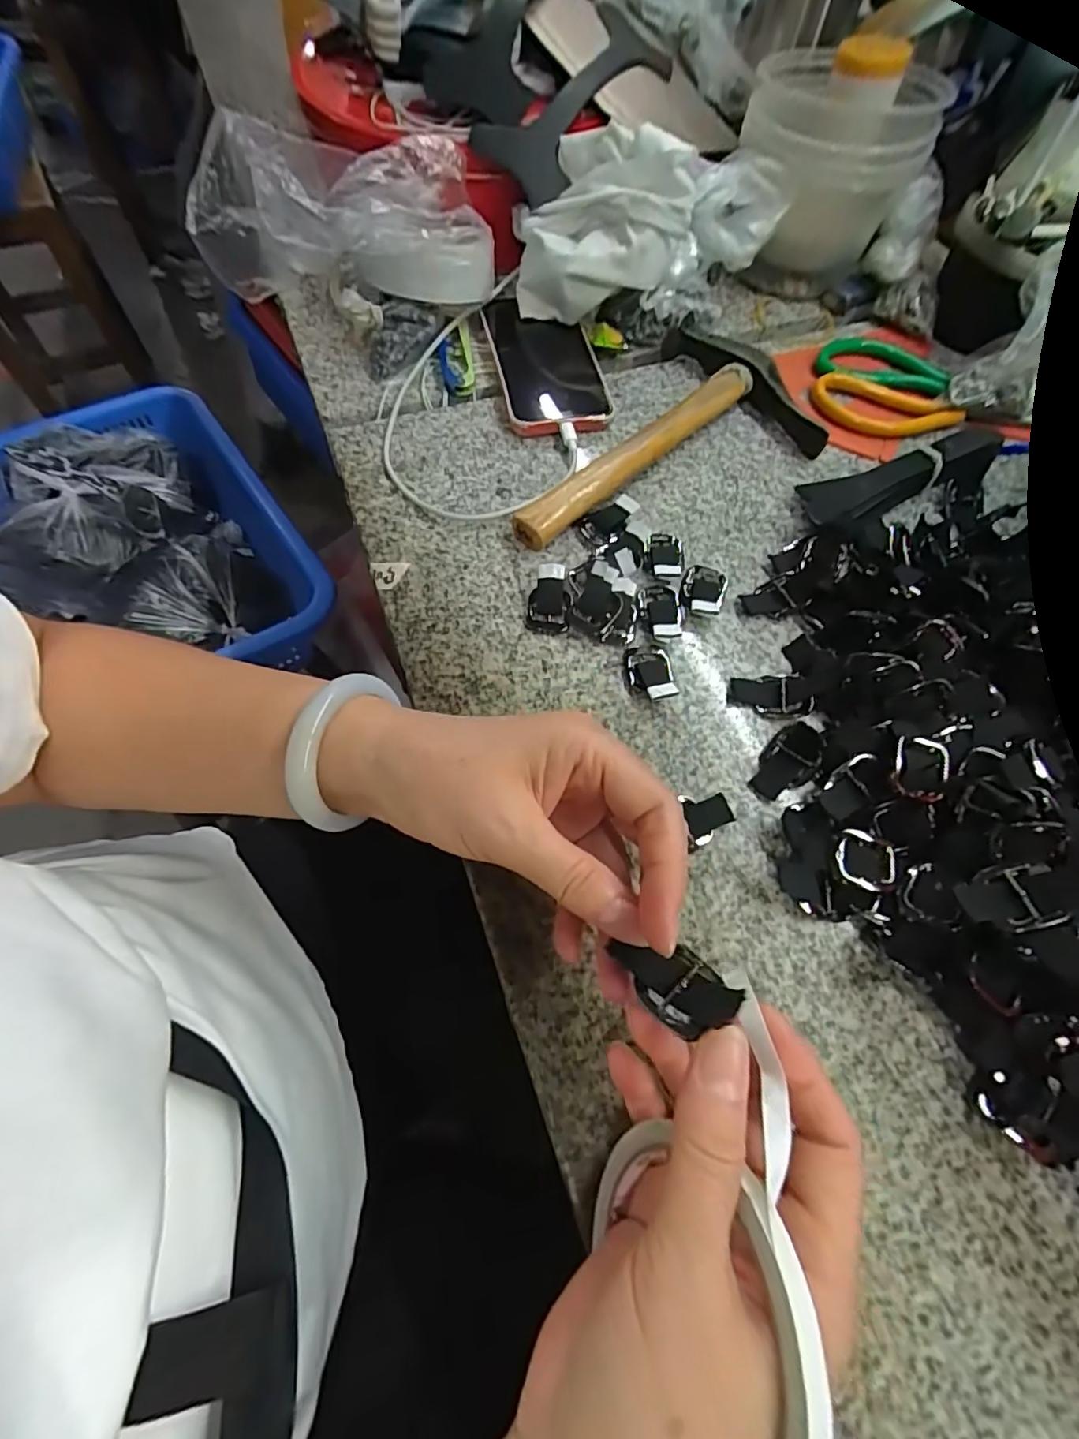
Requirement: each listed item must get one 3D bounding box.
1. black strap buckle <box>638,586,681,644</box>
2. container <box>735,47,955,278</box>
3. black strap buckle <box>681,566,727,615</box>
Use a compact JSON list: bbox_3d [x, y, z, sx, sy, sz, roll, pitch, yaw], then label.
[{"bbox_3d":[0.070,-0.063,0.330,0.024,0.008,0.039,5,64,0],"label":"black strap buckle"},{"bbox_3d":[0.217,-0.421,0.448,0.129,0.120,0.142,19,65,7],"label":"container"},{"bbox_3d":[0.098,-0.077,0.341,0.024,0.009,0.037,18,65,7],"label":"black strap buckle"}]

